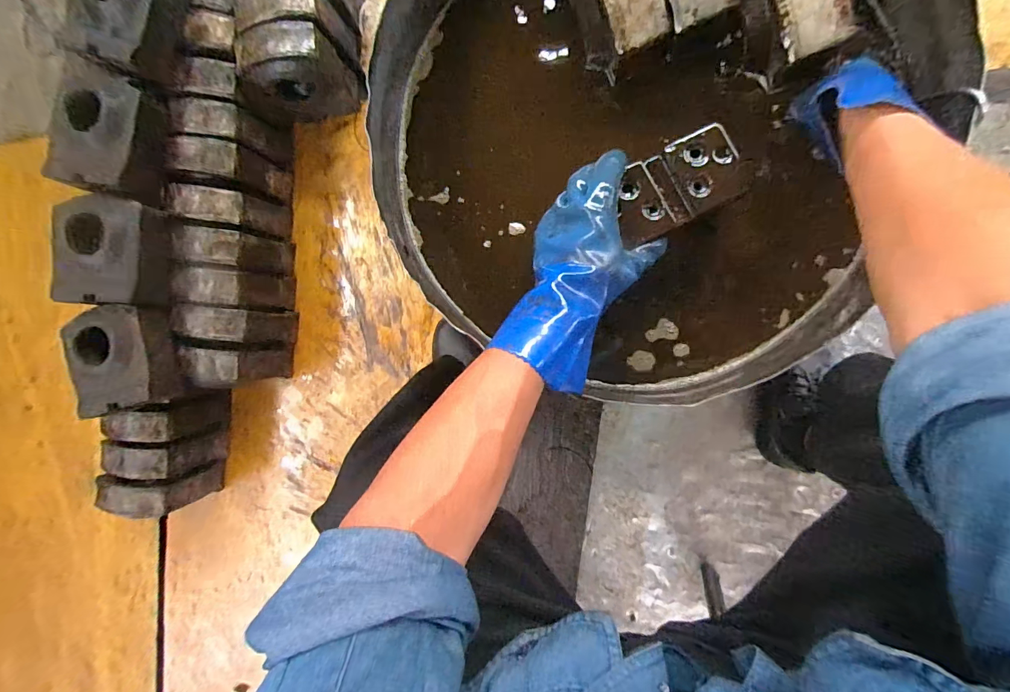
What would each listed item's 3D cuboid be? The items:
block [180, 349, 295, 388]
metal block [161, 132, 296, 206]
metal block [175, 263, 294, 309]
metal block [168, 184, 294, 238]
[{"bbox_3d":[-0.552,0.039,0.893,0.114,0.196,0.075,1,94,9],"label":"block"},{"bbox_3d":[-0.551,-0.354,0.858,0.153,0.172,0.072,12,95,9],"label":"metal block"},{"bbox_3d":[-0.548,-0.119,0.885,0.132,0.196,0.073,6,94,9],"label":"metal block"},{"bbox_3d":[-0.548,-0.272,0.880,0.138,0.193,0.071,11,95,9],"label":"metal block"}]

